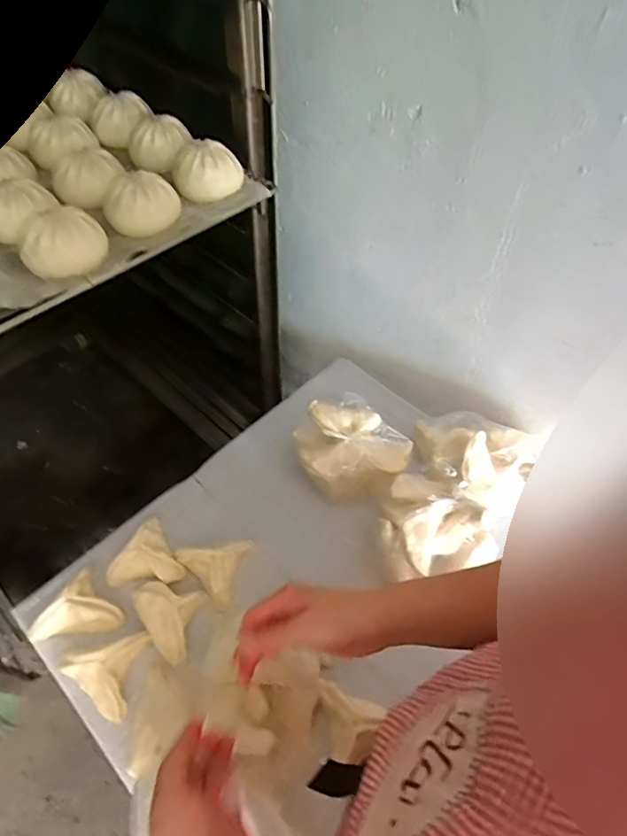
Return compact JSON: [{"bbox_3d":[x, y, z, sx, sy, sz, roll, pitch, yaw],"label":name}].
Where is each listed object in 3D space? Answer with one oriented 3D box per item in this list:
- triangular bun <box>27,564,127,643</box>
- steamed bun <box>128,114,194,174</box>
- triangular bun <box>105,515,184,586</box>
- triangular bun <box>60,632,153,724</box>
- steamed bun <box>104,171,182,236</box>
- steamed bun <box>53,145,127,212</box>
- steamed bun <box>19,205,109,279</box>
[{"bbox_3d":[-0.333,0.270,0.677,0.110,0.043,0.102,-37,63,-25],"label":"triangular bun"},{"bbox_3d":[-0.195,-0.359,0.646,0.070,0.044,0.072,1,54,-1],"label":"steamed bun"},{"bbox_3d":[-0.232,0.204,0.721,0.093,0.031,0.102,24,57,14],"label":"triangular bun"},{"bbox_3d":[-0.255,0.315,0.640,0.096,0.034,0.093,33,59,20],"label":"triangular bun"},{"bbox_3d":[-0.190,-0.247,0.563,0.069,0.045,0.082,36,60,21],"label":"steamed bun"},{"bbox_3d":[-0.269,-0.293,0.600,0.083,0.044,0.077,-20,57,-16],"label":"steamed bun"},{"bbox_3d":[-0.256,-0.188,0.517,0.071,0.045,0.079,3,54,0],"label":"steamed bun"}]

